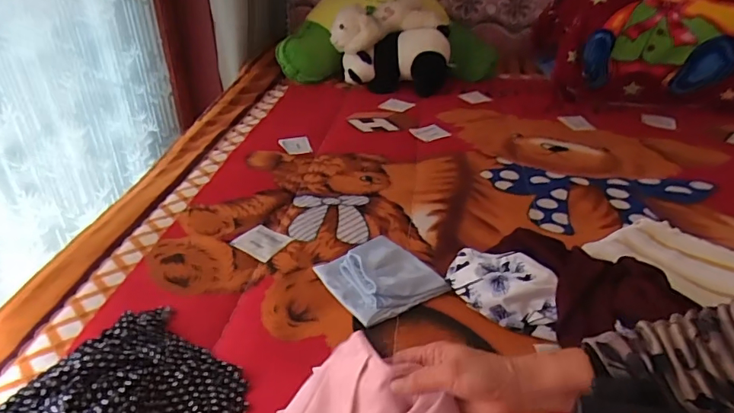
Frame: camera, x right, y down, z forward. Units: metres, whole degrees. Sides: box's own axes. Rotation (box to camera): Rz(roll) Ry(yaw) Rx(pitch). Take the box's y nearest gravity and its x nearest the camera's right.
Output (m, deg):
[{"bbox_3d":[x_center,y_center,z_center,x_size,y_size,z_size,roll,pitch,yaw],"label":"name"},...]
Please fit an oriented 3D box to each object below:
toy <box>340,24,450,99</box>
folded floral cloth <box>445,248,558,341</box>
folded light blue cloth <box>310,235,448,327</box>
[{"bbox_3d":[0.091,-0.446,1.518,0.311,0.169,0.169,7,32,10],"label":"toy"},{"bbox_3d":[0.188,0.111,0.695,0.156,0.024,0.103,11,67,24],"label":"folded floral cloth"},{"bbox_3d":[0.016,0.100,0.755,0.153,0.032,0.152,-16,36,-26],"label":"folded light blue cloth"}]

